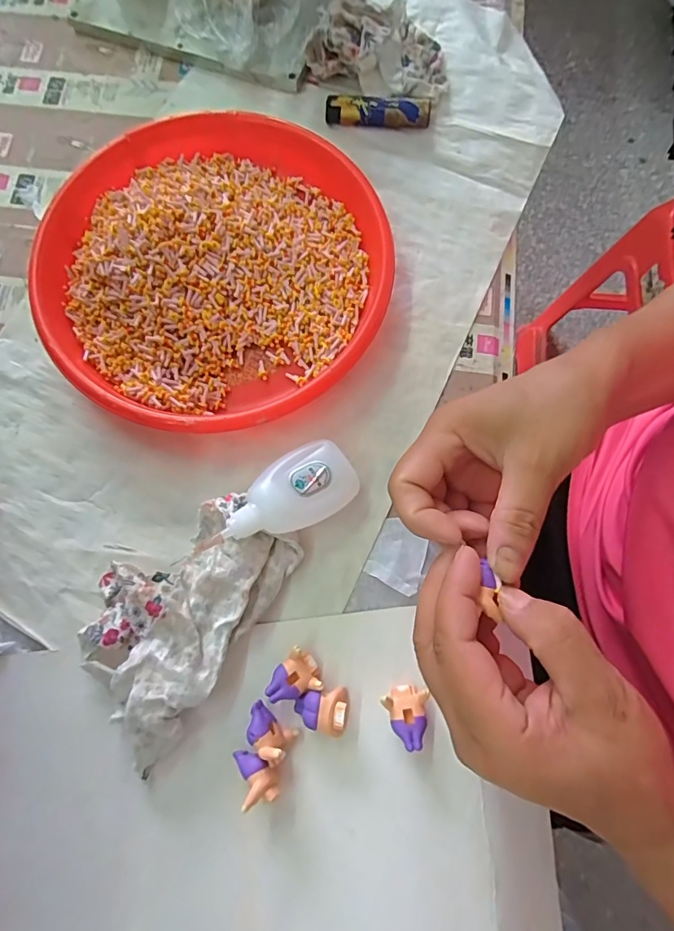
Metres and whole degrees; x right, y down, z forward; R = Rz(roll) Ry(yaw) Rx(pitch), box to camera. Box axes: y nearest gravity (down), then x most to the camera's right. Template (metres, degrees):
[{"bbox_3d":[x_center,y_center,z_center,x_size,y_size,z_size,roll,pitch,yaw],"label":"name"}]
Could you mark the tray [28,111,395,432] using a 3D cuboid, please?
[{"bbox_3d":[-0.083,-0.134,0.323,0.228,0.042,0.227,0,76,0],"label":"tray"}]

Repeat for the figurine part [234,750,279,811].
[{"bbox_3d":[-0.043,0.167,0.255,0.018,0.022,0.027,-24,77,-5],"label":"figurine part"}]

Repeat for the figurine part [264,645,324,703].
[{"bbox_3d":[-0.024,0.123,0.272,0.025,0.016,0.030,42,80,9],"label":"figurine part"}]

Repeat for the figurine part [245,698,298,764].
[{"bbox_3d":[-0.038,0.147,0.261,0.028,0.022,0.017,37,79,9],"label":"figurine part"}]

